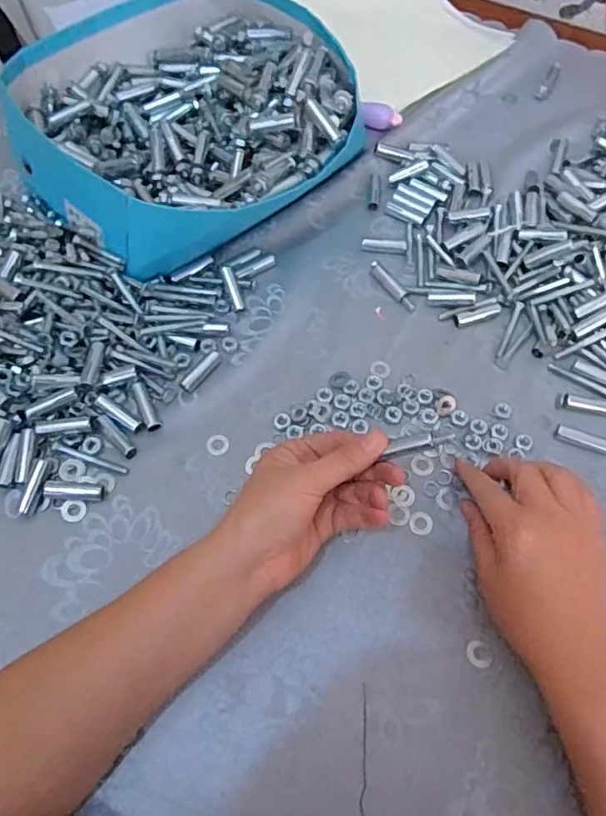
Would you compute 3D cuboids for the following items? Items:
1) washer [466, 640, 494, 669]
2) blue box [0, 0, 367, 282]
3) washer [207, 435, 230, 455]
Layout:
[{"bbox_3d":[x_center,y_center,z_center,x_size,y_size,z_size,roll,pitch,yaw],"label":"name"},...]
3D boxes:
[{"bbox_3d":[0.113,0.156,0.372,0.016,0.004,0.017,0,64,0],"label":"washer"},{"bbox_3d":[-0.102,-0.261,0.536,0.289,0.085,0.288,42,71,18],"label":"blue box"},{"bbox_3d":[-0.064,0.027,0.439,0.016,0.004,0.017,0,64,0],"label":"washer"}]

